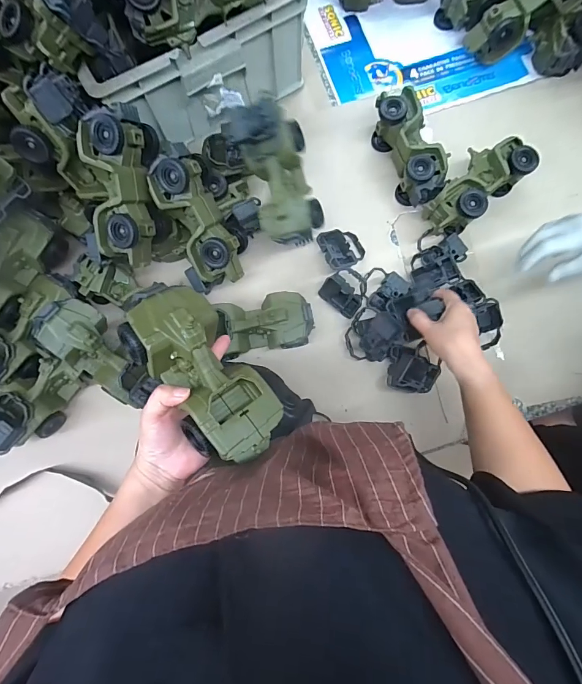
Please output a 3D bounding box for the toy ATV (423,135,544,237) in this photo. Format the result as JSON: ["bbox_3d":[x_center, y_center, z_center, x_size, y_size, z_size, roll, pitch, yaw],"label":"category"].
[{"bbox_3d":[0.294,-0.248,0.606,0.187,0.083,0.086,-40,81,-6],"label":"toy ATV"}]

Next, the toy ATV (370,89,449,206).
[{"bbox_3d":[0.195,-0.325,0.619,0.068,0.081,0.204,-20,79,-2],"label":"toy ATV"}]

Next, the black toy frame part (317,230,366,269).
[{"bbox_3d":[0.087,-0.154,0.610,0.071,0.040,0.075,-27,80,-4],"label":"black toy frame part"}]

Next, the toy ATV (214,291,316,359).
[{"bbox_3d":[-0.037,-0.028,0.567,0.138,0.085,0.077,-12,79,-1],"label":"toy ATV"}]

